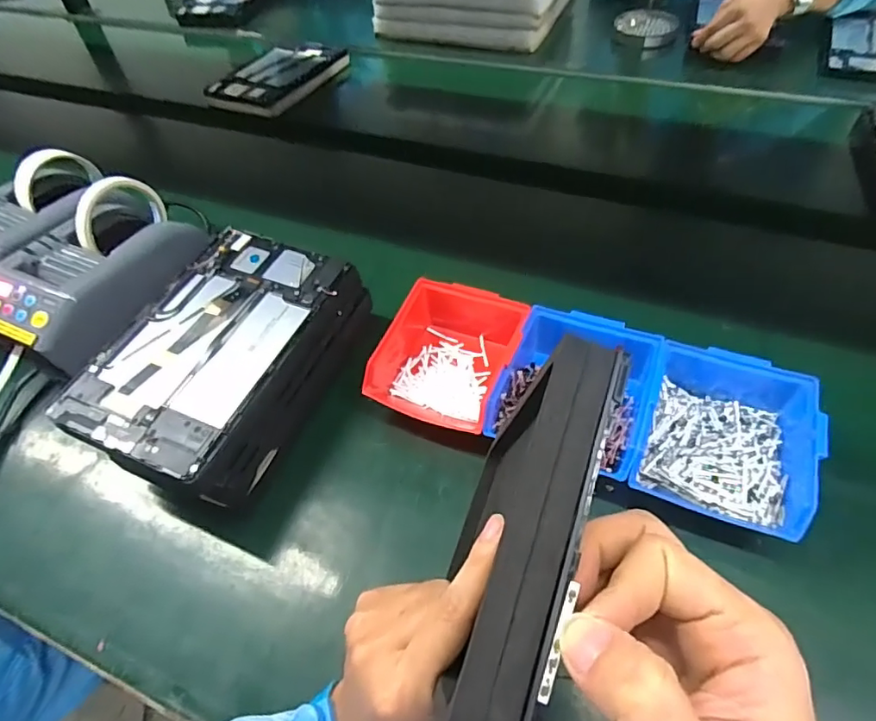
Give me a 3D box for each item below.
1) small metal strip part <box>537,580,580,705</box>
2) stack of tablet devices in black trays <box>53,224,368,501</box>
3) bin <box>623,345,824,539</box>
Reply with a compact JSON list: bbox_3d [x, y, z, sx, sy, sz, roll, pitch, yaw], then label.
[{"bbox_3d":[0.039,0.091,0.172,0.004,0.004,0.037,16,71,16],"label":"small metal strip part"},{"bbox_3d":[-0.192,0.005,0.501,0.151,0.110,0.247,18,55,17],"label":"stack of tablet devices in black trays"},{"bbox_3d":[0.236,0.058,0.440,0.121,0.065,0.147,19,55,18],"label":"bin"}]

